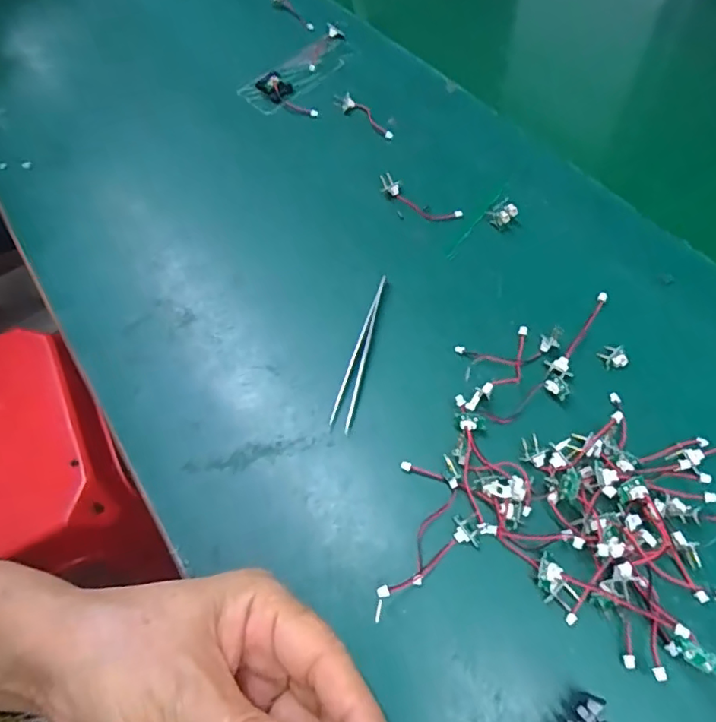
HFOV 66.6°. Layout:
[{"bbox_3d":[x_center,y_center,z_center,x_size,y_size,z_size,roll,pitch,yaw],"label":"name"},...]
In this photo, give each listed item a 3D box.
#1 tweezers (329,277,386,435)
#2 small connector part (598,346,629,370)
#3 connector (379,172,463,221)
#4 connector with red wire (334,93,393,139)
[{"bbox_3d":[0.000,-0.007,0.318,0.011,0.010,0.100,8,62,11],"label":"tweezers"},{"bbox_3d":[0.142,-0.002,0.304,0.014,0.004,0.013,-3,60,5],"label":"small connector part"},{"bbox_3d":[0.041,-0.111,0.375,0.062,0.013,0.014,28,68,20],"label":"connector"},{"bbox_3d":[0.005,-0.186,0.412,0.015,0.006,0.055,-41,64,-16],"label":"connector with red wire"}]

